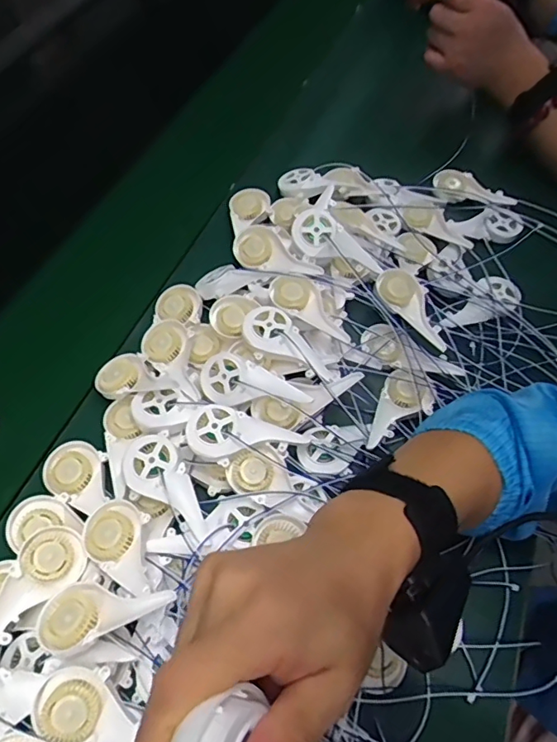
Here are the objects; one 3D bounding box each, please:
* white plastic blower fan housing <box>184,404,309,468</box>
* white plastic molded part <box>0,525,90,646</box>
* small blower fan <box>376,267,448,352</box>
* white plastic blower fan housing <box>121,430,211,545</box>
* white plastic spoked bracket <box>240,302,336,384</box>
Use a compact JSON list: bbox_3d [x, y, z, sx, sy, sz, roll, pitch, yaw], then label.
[{"bbox_3d":[-0.028,0.054,0.396,0.090,0.014,0.043,17,60,8],"label":"white plastic blower fan housing"},{"bbox_3d":[-0.172,0.148,0.350,0.040,0.018,0.090,34,64,17],"label":"white plastic molded part"},{"bbox_3d":[0.131,-0.062,0.482,0.044,0.022,0.089,-39,68,-22],"label":"small blower fan"},{"bbox_3d":[-0.087,0.089,0.384,0.044,0.025,0.087,-21,62,-14],"label":"white plastic blower fan housing"},{"bbox_3d":[0.006,-0.021,0.442,0.040,0.017,0.093,-38,67,-22],"label":"white plastic spoked bracket"}]

